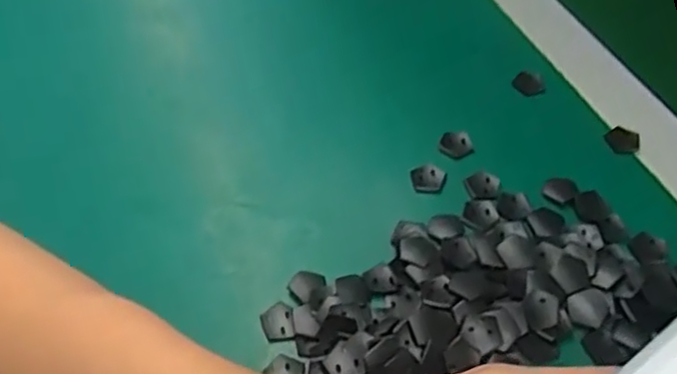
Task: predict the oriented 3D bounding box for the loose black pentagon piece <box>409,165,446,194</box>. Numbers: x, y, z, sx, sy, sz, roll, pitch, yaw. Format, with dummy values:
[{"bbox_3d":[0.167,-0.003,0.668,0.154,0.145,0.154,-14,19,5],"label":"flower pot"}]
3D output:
[{"bbox_3d":[0.049,-0.005,0.363,0.019,0.004,0.018,5,54,6],"label":"loose black pentagon piece"}]

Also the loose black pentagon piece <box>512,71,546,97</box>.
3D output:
[{"bbox_3d":[0.120,-0.065,0.415,0.020,0.007,0.013,22,57,18],"label":"loose black pentagon piece"}]

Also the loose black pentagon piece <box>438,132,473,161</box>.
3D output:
[{"bbox_3d":[0.067,-0.023,0.377,0.018,0.006,0.016,0,53,3],"label":"loose black pentagon piece"}]

